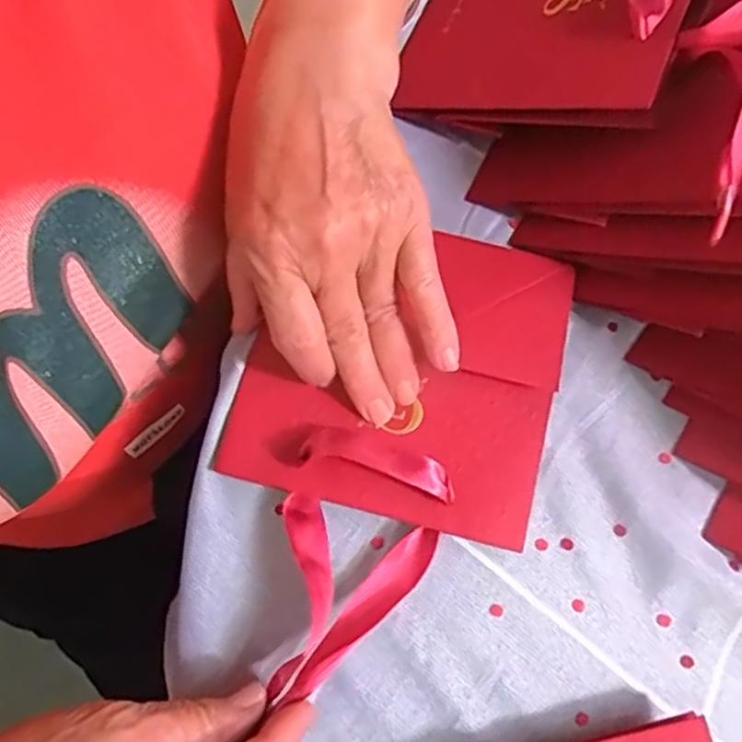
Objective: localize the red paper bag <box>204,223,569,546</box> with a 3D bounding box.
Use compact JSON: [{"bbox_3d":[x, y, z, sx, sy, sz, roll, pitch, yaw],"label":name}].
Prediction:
[{"bbox_3d":[0.014,-0.003,0.292,0.137,0.016,0.135,15,78,5],"label":"red paper bag"}]

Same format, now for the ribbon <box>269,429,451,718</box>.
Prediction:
[{"bbox_3d":[-0.010,0.079,0.266,0.064,0.020,0.104,18,78,5],"label":"ribbon"}]

